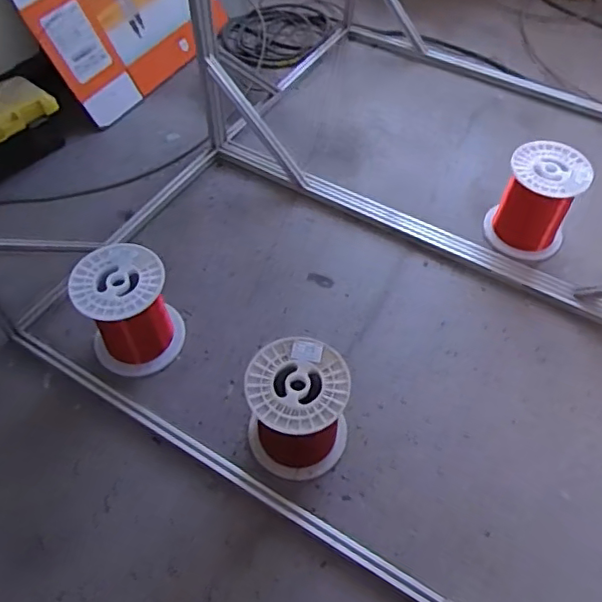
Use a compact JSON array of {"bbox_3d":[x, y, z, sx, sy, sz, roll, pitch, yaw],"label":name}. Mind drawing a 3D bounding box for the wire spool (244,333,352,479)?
[{"bbox_3d":[-0.007,0.235,1.187,0.203,0.253,0.214,2,54,0],"label":"wire spool"}]

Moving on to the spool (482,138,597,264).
[{"bbox_3d":[0.627,-0.264,1.524,0.198,0.234,0.206,0,54,-1],"label":"spool"}]

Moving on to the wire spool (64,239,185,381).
[{"bbox_3d":[-0.400,0.031,1.340,0.207,0.275,0.204,0,54,-1],"label":"wire spool"}]

